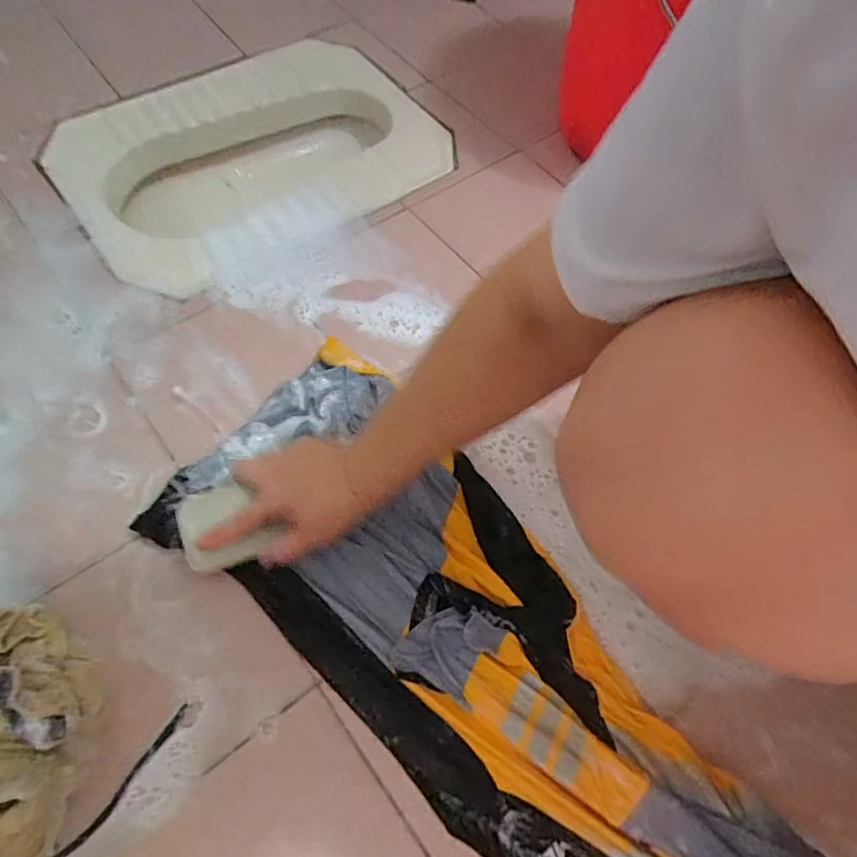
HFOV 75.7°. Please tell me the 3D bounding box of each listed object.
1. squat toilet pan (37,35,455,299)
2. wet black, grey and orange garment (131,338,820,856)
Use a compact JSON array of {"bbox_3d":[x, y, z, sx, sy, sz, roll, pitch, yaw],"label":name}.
[{"bbox_3d":[-0.234,-0.353,0.800,0.483,0.158,0.339,-34,69,-19],"label":"squat toilet pan"},{"bbox_3d":[-0.003,0.147,0.456,0.255,0.058,0.521,-38,67,-21],"label":"wet black, grey and orange garment"}]

